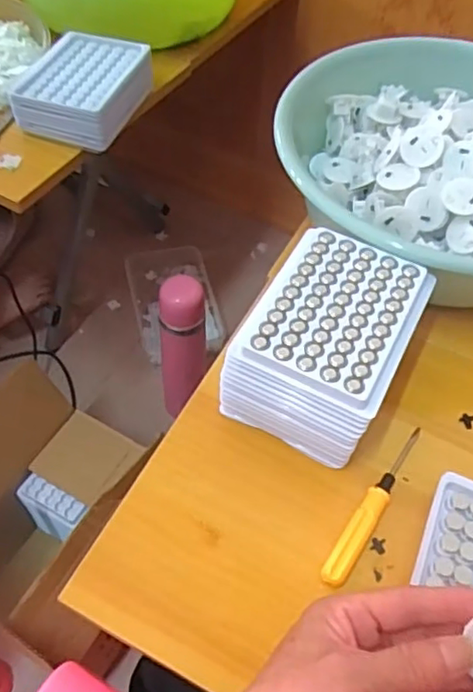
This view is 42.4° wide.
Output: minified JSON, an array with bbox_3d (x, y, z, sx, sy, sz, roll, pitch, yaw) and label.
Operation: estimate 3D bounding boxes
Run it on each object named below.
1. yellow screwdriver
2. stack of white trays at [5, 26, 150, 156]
[{"bbox_3d":[0.093,0.104,0.407,0.016,0.013,0.128,30,59,17],"label":"yellow screwdriver"},{"bbox_3d":[-0.158,-0.261,0.623,0.103,0.048,0.131,17,56,9],"label":"stack of white trays"}]

